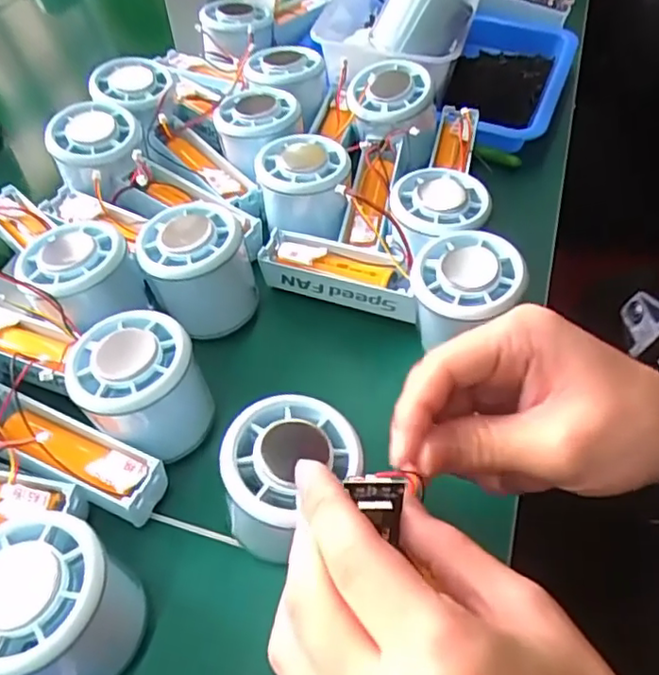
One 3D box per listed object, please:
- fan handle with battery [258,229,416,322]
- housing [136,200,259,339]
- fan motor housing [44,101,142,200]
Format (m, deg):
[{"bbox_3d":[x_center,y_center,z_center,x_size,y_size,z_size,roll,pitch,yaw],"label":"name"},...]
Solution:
[{"bbox_3d":[0.007,-0.037,0.368,0.097,0.030,0.026,19,55,17],"label":"fan handle with battery"},{"bbox_3d":[-0.074,-0.039,0.359,0.058,0.058,0.056,-16,53,-10],"label":"housing"},{"bbox_3d":[-0.151,-0.123,0.409,0.055,0.033,0.057,-16,53,-10],"label":"fan motor housing"}]

